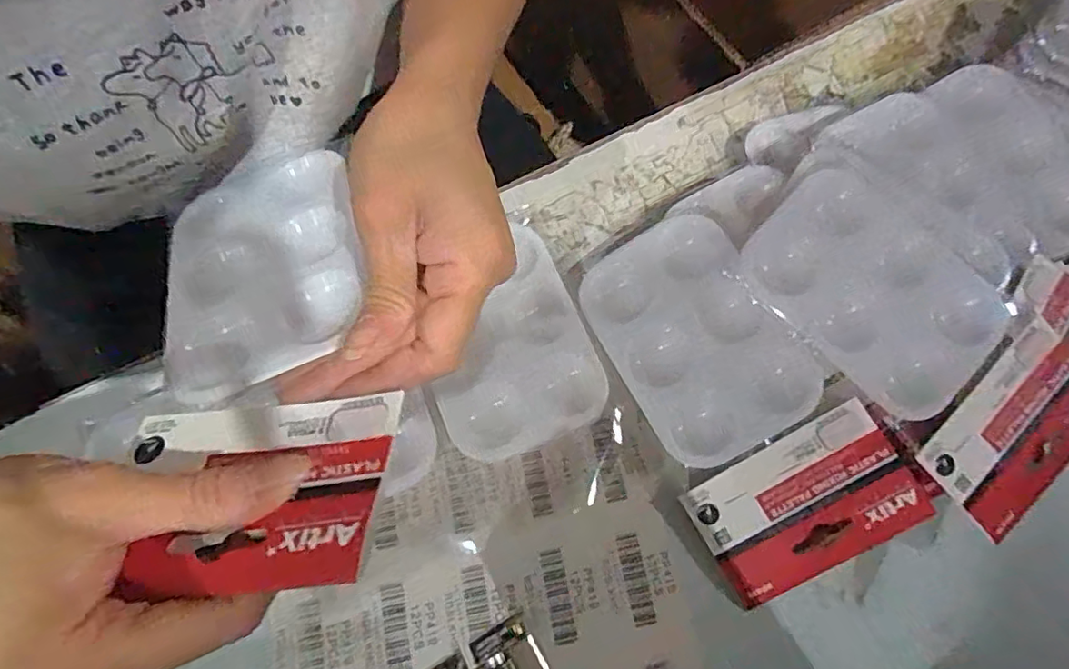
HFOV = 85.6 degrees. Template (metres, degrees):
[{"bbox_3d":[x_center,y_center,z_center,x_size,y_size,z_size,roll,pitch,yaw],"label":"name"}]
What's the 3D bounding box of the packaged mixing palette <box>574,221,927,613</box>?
[{"bbox_3d":[0.100,0.029,0.297,0.095,0.009,0.189,-31,78,11],"label":"packaged mixing palette"}]

